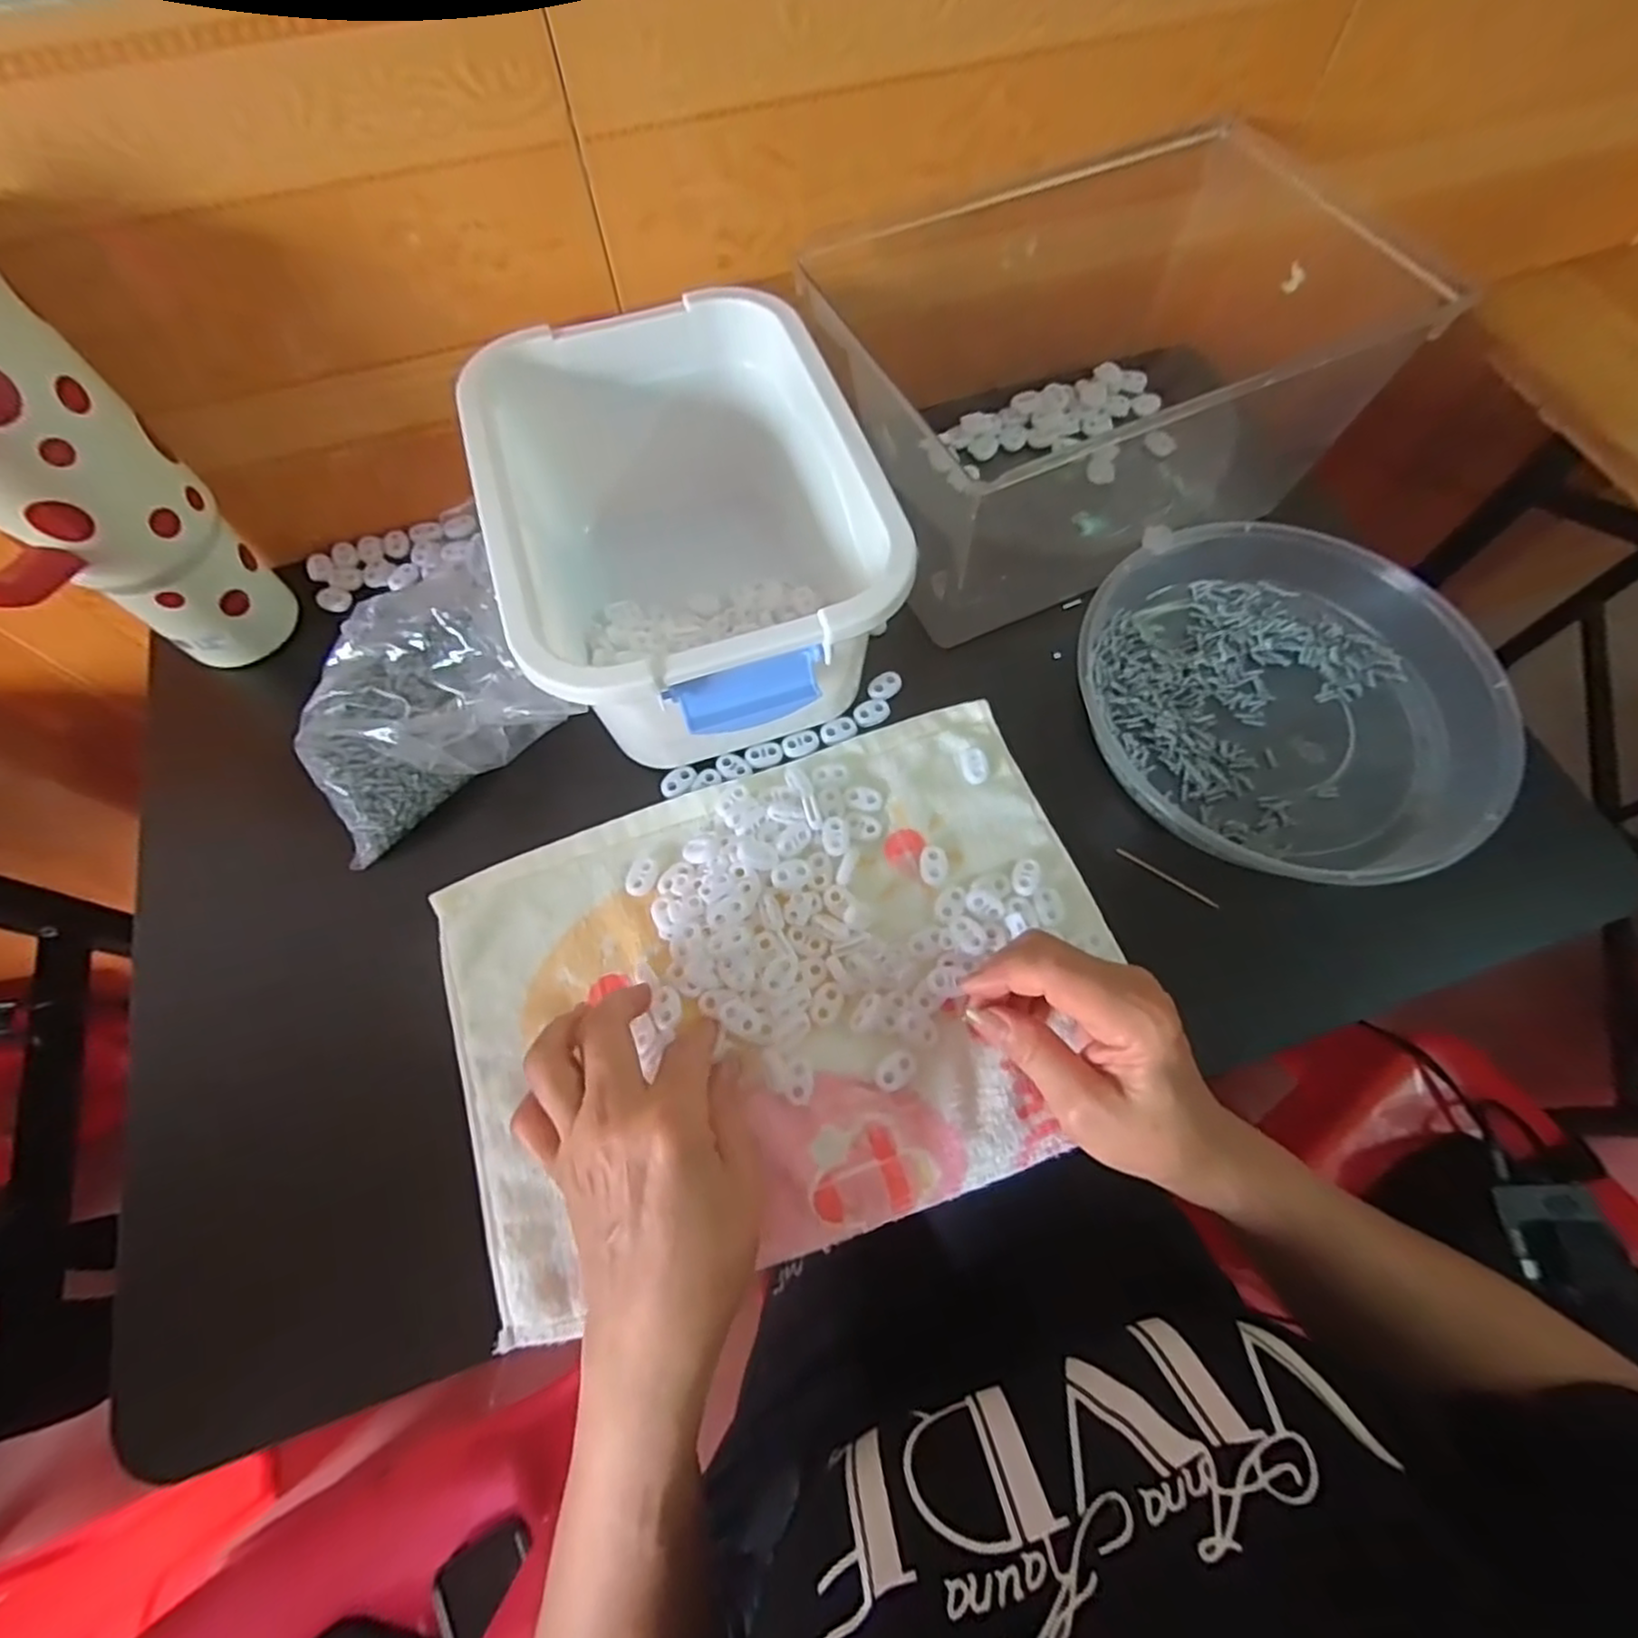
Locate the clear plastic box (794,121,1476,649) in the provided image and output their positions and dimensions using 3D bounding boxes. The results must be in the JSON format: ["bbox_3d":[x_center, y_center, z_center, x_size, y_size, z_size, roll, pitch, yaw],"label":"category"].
[{"bbox_3d":[0.175,-0.290,0.446,0.301,0.124,0.225,-21,69,-10],"label":"clear plastic box"}]

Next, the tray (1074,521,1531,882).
[{"bbox_3d":[0.269,-0.075,0.409,0.210,0.037,0.230,0,67,-1],"label":"tray"}]

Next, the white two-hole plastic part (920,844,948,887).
[{"bbox_3d":[0.063,0.025,0.386,0.014,0.004,0.023,4,67,0],"label":"white two-hole plastic part"}]

